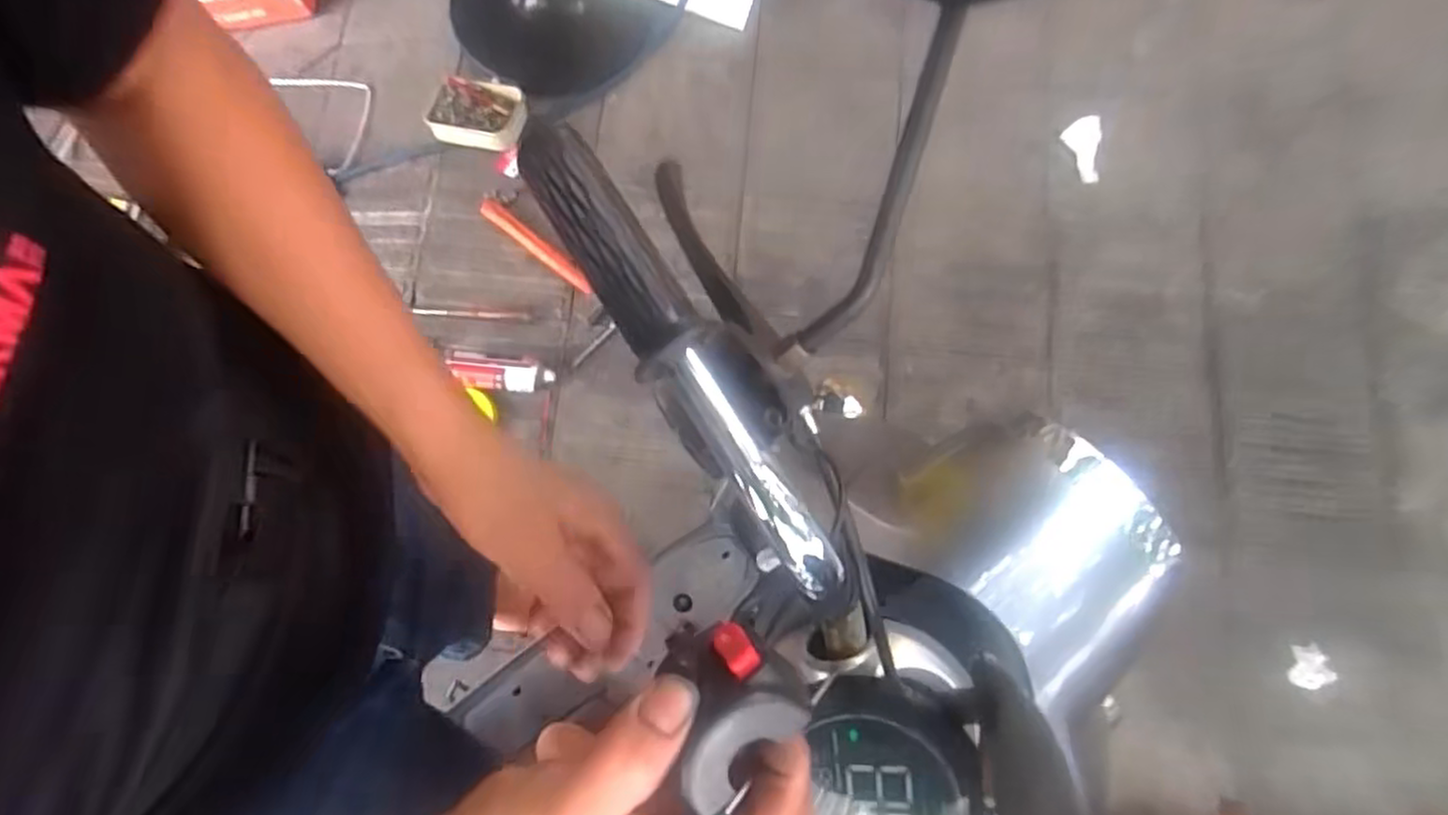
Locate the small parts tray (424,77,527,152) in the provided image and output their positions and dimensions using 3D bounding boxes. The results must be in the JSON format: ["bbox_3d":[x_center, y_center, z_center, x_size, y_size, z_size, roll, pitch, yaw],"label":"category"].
[{"bbox_3d":[-0.479,-0.566,1.455,0.185,0.046,0.138,10,75,1],"label":"small parts tray"}]

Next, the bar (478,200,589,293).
[{"bbox_3d":[-0.353,-0.306,1.421,0.273,0.015,0.035,38,77,8],"label":"bar"}]

